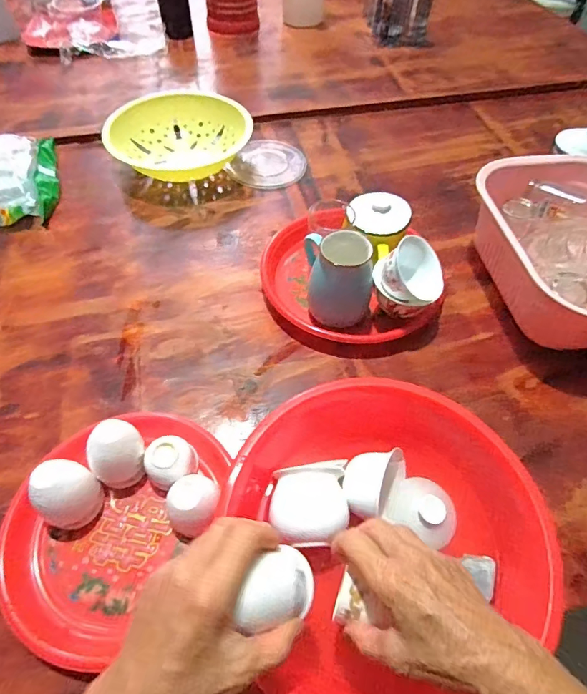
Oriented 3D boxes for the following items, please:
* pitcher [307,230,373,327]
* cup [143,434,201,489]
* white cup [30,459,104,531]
[{"bbox_3d":[0.058,-0.085,0.568,0.079,0.117,0.089,-1,56,-2],"label":"pitcher"},{"bbox_3d":[-0.128,0.122,0.459,0.044,0.047,0.051,38,63,22],"label":"cup"},{"bbox_3d":[-0.221,0.145,0.429,0.044,0.071,0.053,23,59,14],"label":"white cup"}]

